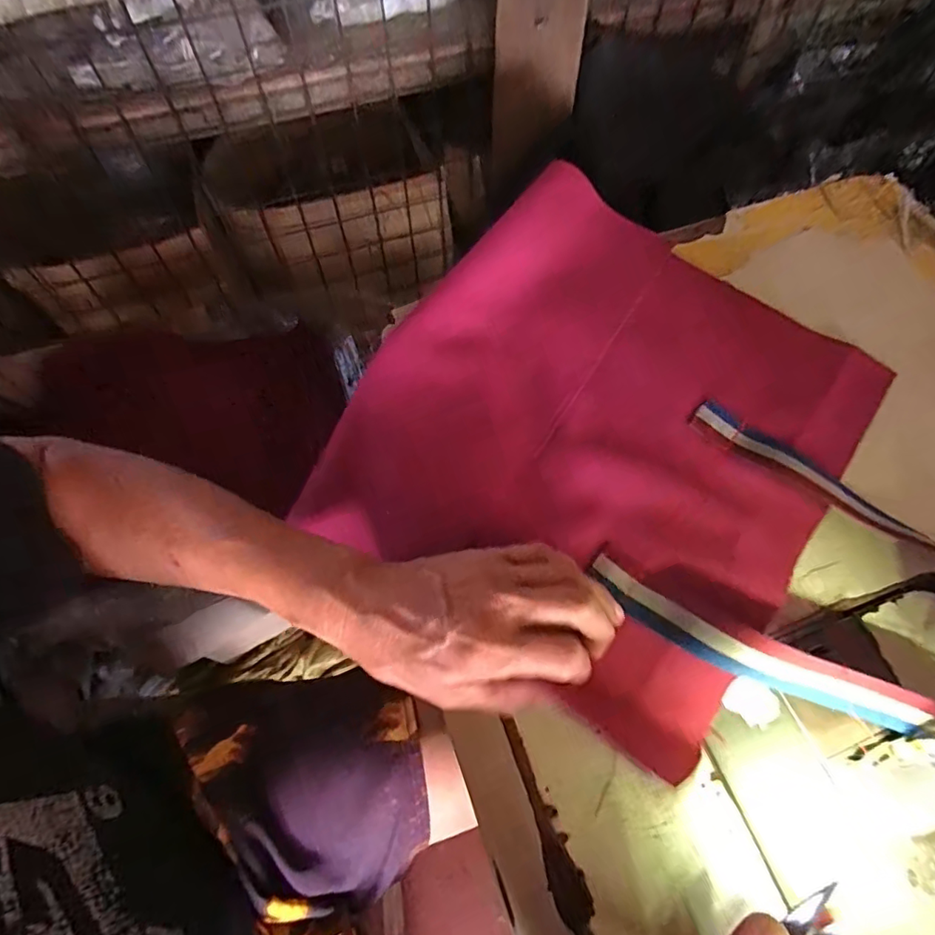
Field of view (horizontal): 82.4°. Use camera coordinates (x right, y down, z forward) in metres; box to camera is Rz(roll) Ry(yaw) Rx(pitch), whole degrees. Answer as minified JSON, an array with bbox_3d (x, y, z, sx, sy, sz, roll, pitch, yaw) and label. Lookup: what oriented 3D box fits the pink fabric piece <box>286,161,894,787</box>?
[{"bbox_3d":[0.087,-0.034,0.355,0.294,0.052,0.312,33,69,13],"label":"pink fabric piece"}]

